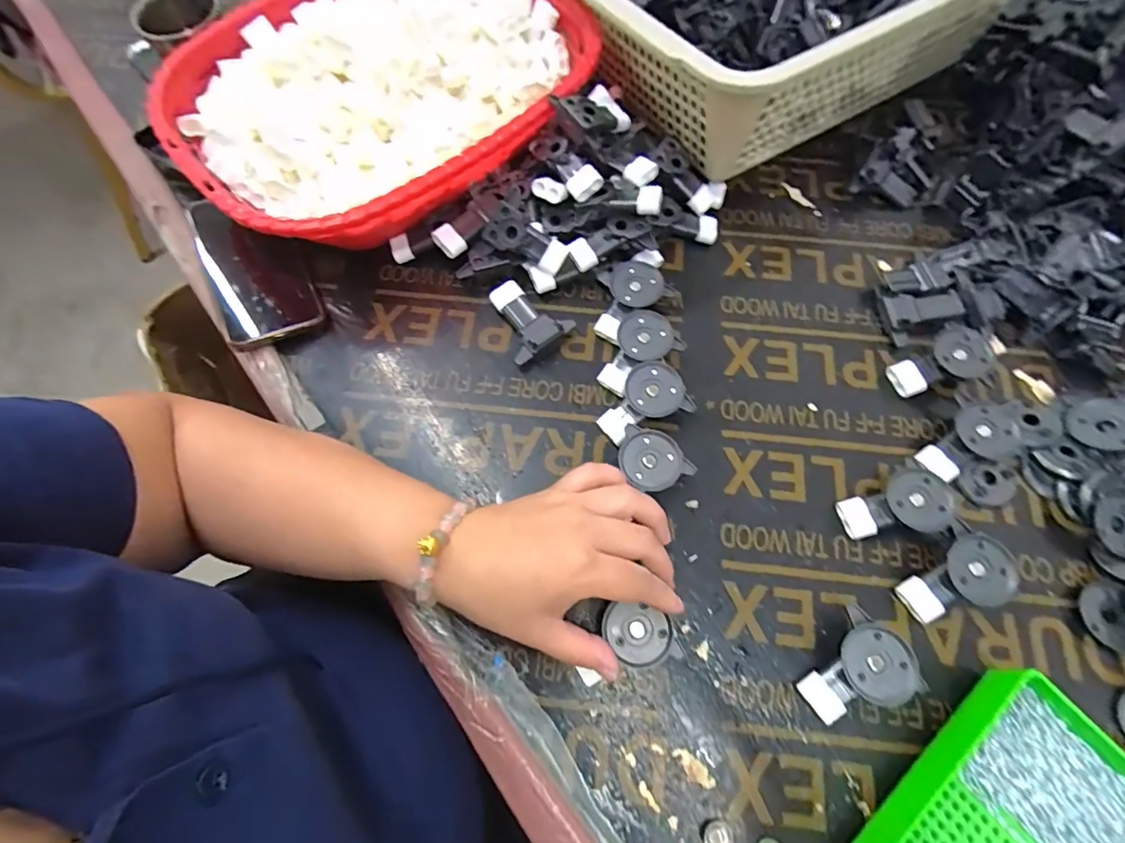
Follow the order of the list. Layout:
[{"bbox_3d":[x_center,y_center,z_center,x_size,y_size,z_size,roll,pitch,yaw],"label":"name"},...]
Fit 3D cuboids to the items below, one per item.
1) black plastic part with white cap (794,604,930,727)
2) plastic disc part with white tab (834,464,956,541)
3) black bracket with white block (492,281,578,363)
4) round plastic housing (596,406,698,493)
[{"bbox_3d":[0.180,0.153,0.319,0.065,0.027,0.051,-20,70,-7],"label":"black plastic part with white cap"},{"bbox_3d":[0.234,0.059,0.360,0.067,0.027,0.044,-9,69,-2],"label":"plastic disc part with white tab"},{"bbox_3d":[-0.031,-0.085,0.421,0.055,0.022,0.064,-37,73,-12],"label":"black bracket with white block"},{"bbox_3d":[0.055,0.021,0.373,0.041,0.025,0.073,-37,73,-12],"label":"round plastic housing"}]

